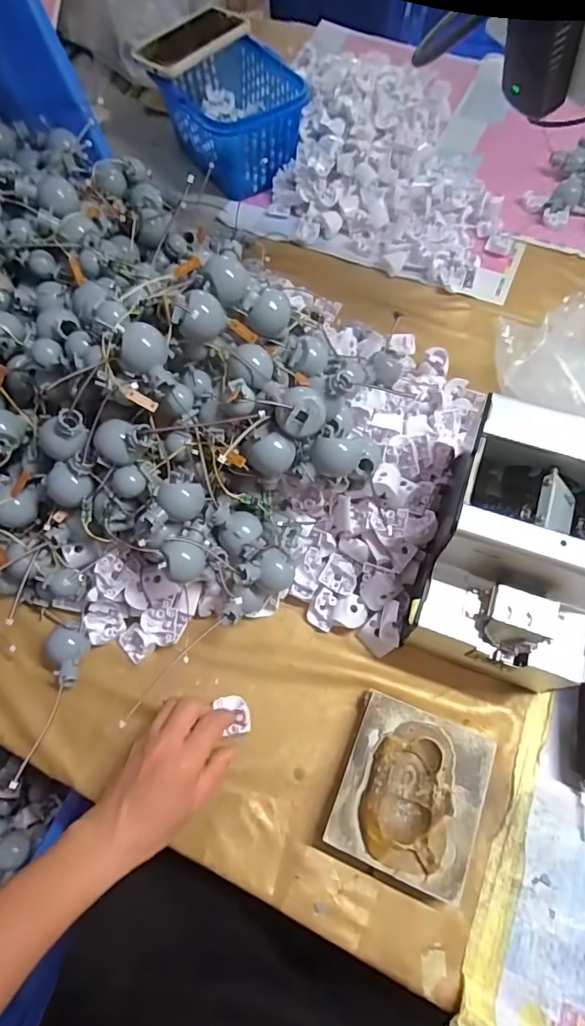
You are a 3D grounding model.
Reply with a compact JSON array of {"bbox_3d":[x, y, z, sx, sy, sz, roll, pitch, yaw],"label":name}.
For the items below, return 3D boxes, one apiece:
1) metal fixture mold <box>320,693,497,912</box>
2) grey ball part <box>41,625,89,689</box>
[{"bbox_3d":[0.090,0.212,0.386,0.101,0.033,0.113,20,67,11],"label":"metal fixture mold"},{"bbox_3d":[-0.196,0.125,0.435,0.031,0.024,0.046,0,65,2],"label":"grey ball part"}]

